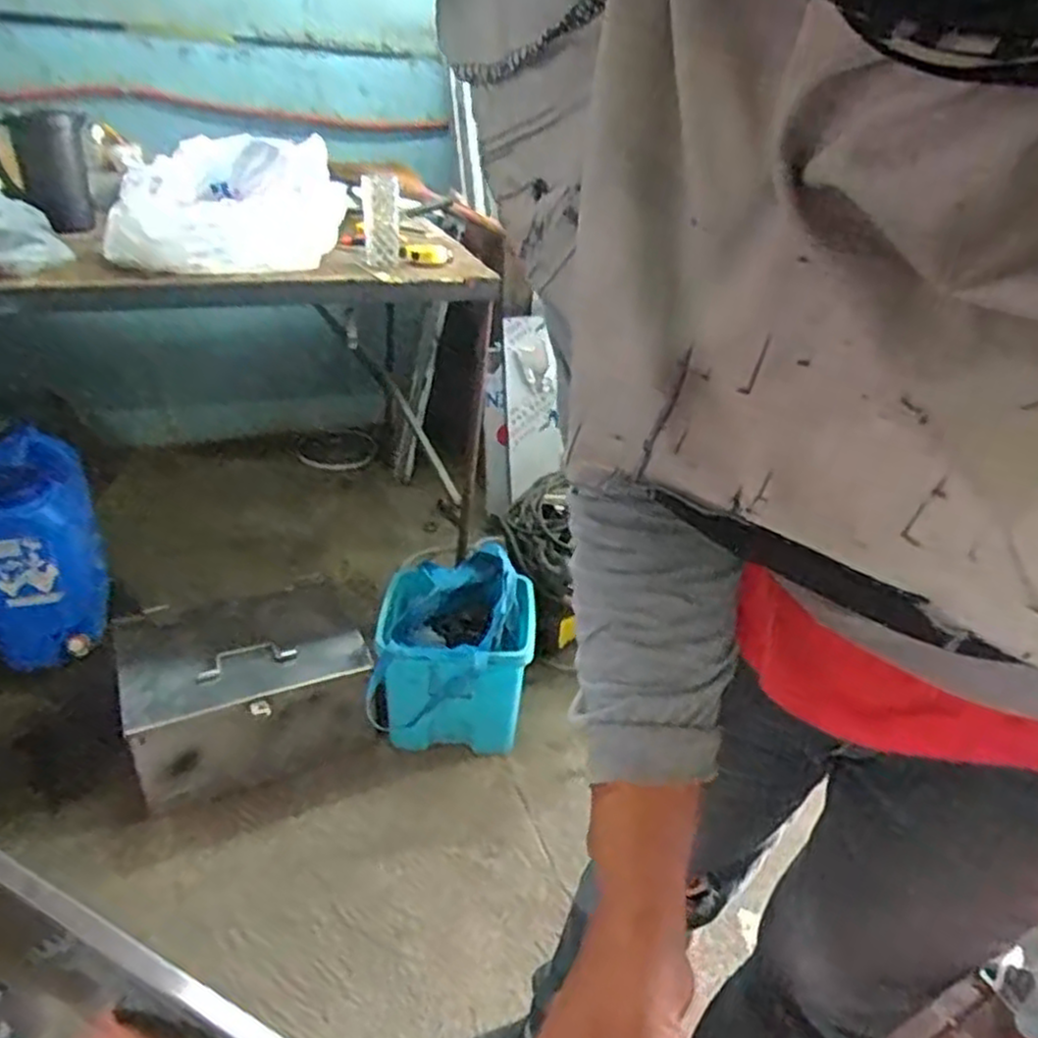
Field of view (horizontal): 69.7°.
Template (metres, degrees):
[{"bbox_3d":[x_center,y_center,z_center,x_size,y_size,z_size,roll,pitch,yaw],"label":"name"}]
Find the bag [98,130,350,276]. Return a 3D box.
[{"bbox_3d":[-0.469,-0.514,1.212,0.244,0.180,0.297,19,36,19],"label":"bag"}]

